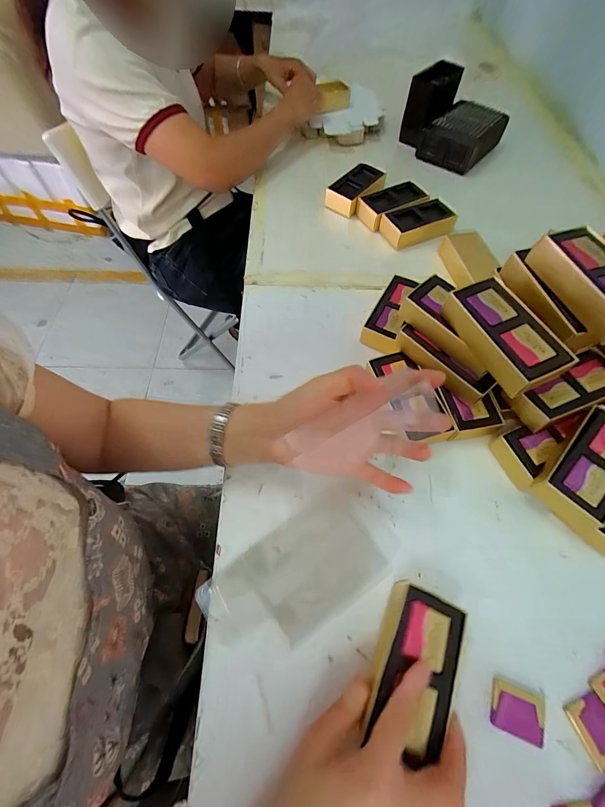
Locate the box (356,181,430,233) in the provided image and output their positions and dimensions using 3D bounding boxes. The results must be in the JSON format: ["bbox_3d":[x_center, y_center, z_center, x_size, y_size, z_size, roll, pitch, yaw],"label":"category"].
[{"bbox_3d":[0.151,-0.336,0.573,0.117,0.037,0.064,-26,66,-15],"label":"box"}]

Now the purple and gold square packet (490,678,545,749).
[{"bbox_3d":[0.173,0.247,0.267,0.041,0.004,0.032,21,62,9],"label":"purple and gold square packet"}]

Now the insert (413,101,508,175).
[{"bbox_3d":[0.318,-0.533,0.666,0.107,0.061,0.145,38,67,17],"label":"insert"}]

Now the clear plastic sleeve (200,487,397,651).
[{"bbox_3d":[0.000,0.161,0.322,0.181,0.007,0.091,-31,68,-16],"label":"clear plastic sleeve"}]

